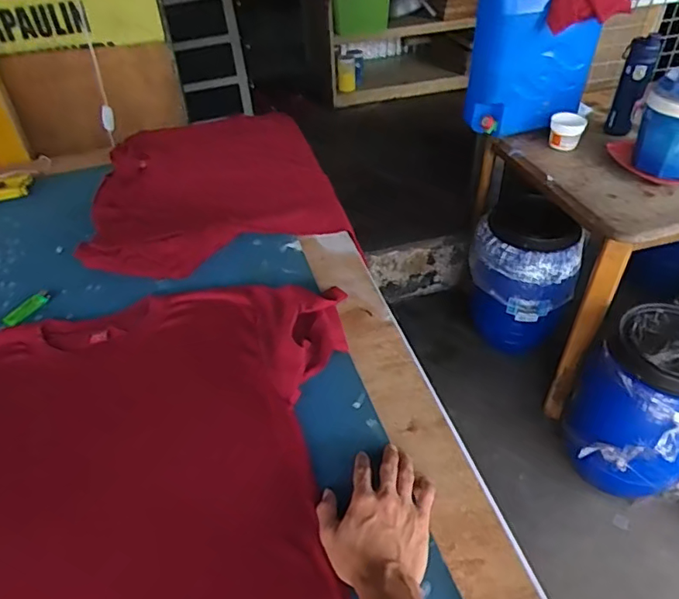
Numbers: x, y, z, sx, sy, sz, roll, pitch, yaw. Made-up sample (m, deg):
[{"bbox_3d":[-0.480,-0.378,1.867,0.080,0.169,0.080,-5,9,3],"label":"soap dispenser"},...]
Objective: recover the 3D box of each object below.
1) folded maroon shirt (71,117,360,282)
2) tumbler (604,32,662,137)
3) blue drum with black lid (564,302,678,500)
[{"bbox_3d":[-0.263,-0.271,1.115,0.463,0.068,0.559,-10,42,-7],"label":"folded maroon shirt"},{"bbox_3d":[0.815,-0.589,1.463,0.083,0.260,0.061,20,47,24],"label":"tumbler"},{"bbox_3d":[0.783,0.274,1.352,0.308,0.428,0.318,15,45,20],"label":"blue drum with black lid"}]

